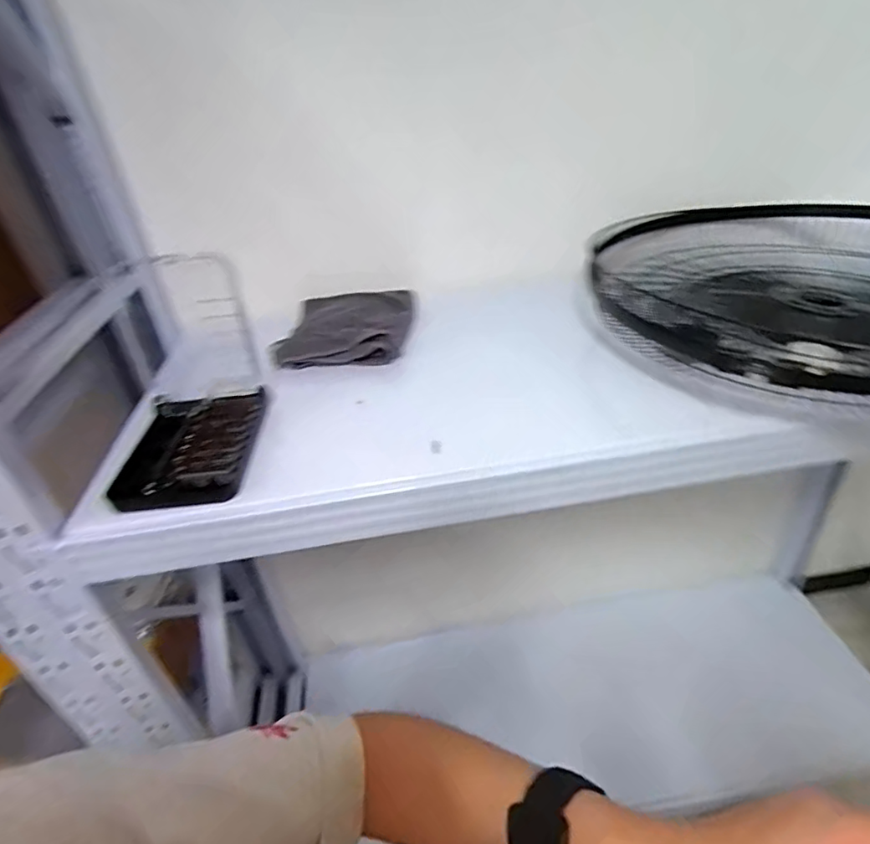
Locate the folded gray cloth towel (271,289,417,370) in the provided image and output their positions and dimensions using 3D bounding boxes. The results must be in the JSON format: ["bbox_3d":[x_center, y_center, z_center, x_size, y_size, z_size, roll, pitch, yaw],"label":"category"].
[{"bbox_3d":[-0.109,-0.124,0.680,0.157,0.031,0.166,-2,34,7],"label":"folded gray cloth towel"}]

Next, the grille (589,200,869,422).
[{"bbox_3d":[0.469,-0.164,0.604,0.527,0.070,0.473,-16,35,-13],"label":"grille"}]

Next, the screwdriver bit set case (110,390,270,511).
[{"bbox_3d":[-0.224,0.019,0.502,0.109,0.027,0.145,-6,34,1],"label":"screwdriver bit set case"}]

